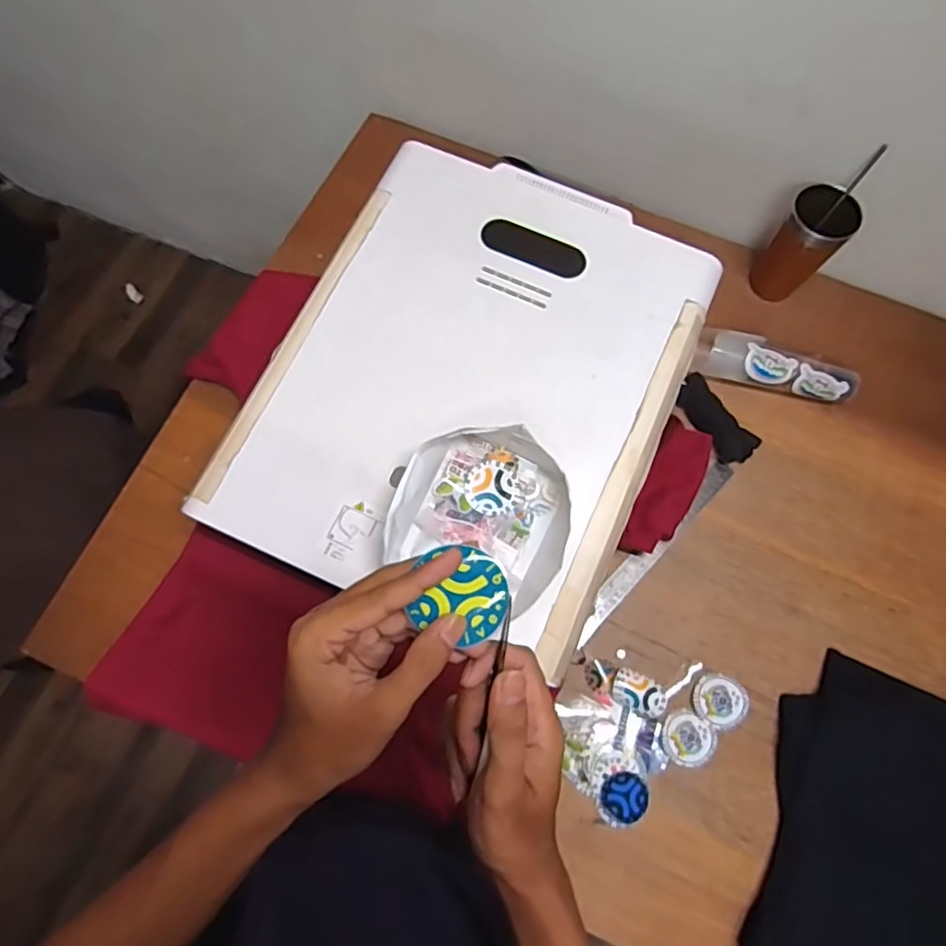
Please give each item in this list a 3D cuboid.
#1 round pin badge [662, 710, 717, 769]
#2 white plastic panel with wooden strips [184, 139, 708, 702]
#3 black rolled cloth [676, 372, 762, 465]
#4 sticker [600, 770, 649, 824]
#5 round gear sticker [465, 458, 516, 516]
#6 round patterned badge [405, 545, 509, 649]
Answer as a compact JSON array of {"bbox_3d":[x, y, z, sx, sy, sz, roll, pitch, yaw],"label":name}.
[{"bbox_3d":[0.245,0.302,0.695,0.060,0.007,0.057,1,72,-2],"label":"round pin badge"},{"bbox_3d":[0.005,-0.106,0.645,0.394,0.022,0.498,23,73,5],"label":"white plastic panel with wooden strips"},{"bbox_3d":[0.315,-0.071,0.801,0.044,0.028,0.128,-30,76,-11],"label":"black rolled cloth"},{"bbox_3d":[0.168,0.358,0.677,0.049,0.004,0.051,1,72,-2],"label":"sticker"},{"bbox_3d":[0.017,0.014,0.591,0.049,0.004,0.053,2,79,-12],"label":"round gear sticker"},{"bbox_3d":[-0.006,0.069,0.344,0.050,0.005,0.053,0,97,2],"label":"round patterned badge"}]

